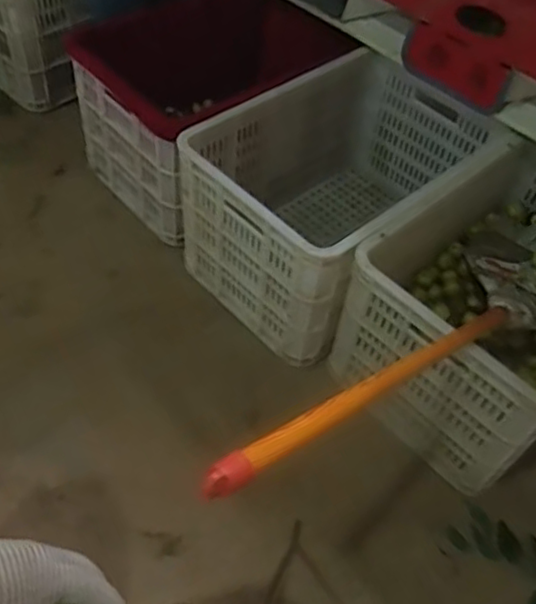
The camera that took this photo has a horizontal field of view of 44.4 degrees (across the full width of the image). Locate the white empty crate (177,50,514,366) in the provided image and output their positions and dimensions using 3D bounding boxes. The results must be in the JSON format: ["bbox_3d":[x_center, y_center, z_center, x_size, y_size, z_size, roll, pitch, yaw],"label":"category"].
[{"bbox_3d":[0.139,-0.199,1.235,0.363,0.323,0.530,40,60,22],"label":"white empty crate"}]

